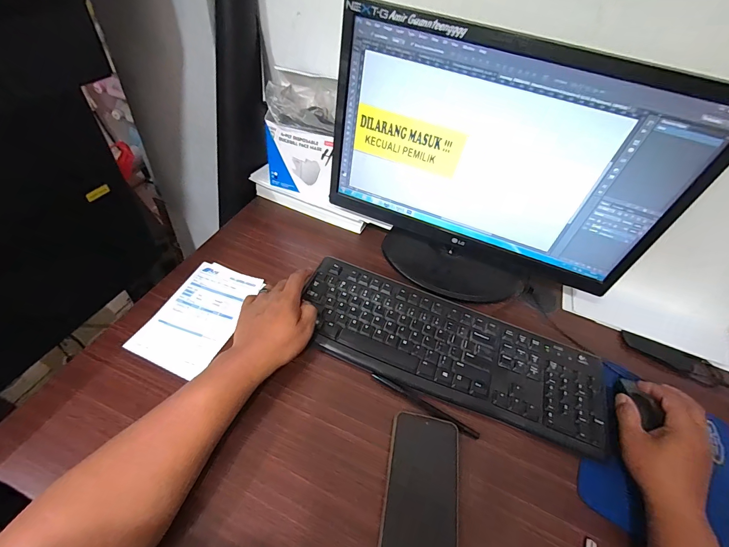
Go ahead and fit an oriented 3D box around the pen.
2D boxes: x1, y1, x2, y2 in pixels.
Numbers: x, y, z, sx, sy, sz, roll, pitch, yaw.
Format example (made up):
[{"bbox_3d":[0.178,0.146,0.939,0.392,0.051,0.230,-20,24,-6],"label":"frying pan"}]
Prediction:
[{"bbox_3d":[0.076,0.166,0.428,0.145,0.007,0.010,27,52,17],"label":"pen"}]

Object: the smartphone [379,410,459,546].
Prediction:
[{"bbox_3d":[0.061,0.235,0.357,0.075,0.008,0.162,11,49,4],"label":"smartphone"}]

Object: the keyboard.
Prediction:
[{"bbox_3d":[0.114,0.102,0.478,0.424,0.015,0.152,21,51,10],"label":"keyboard"}]

